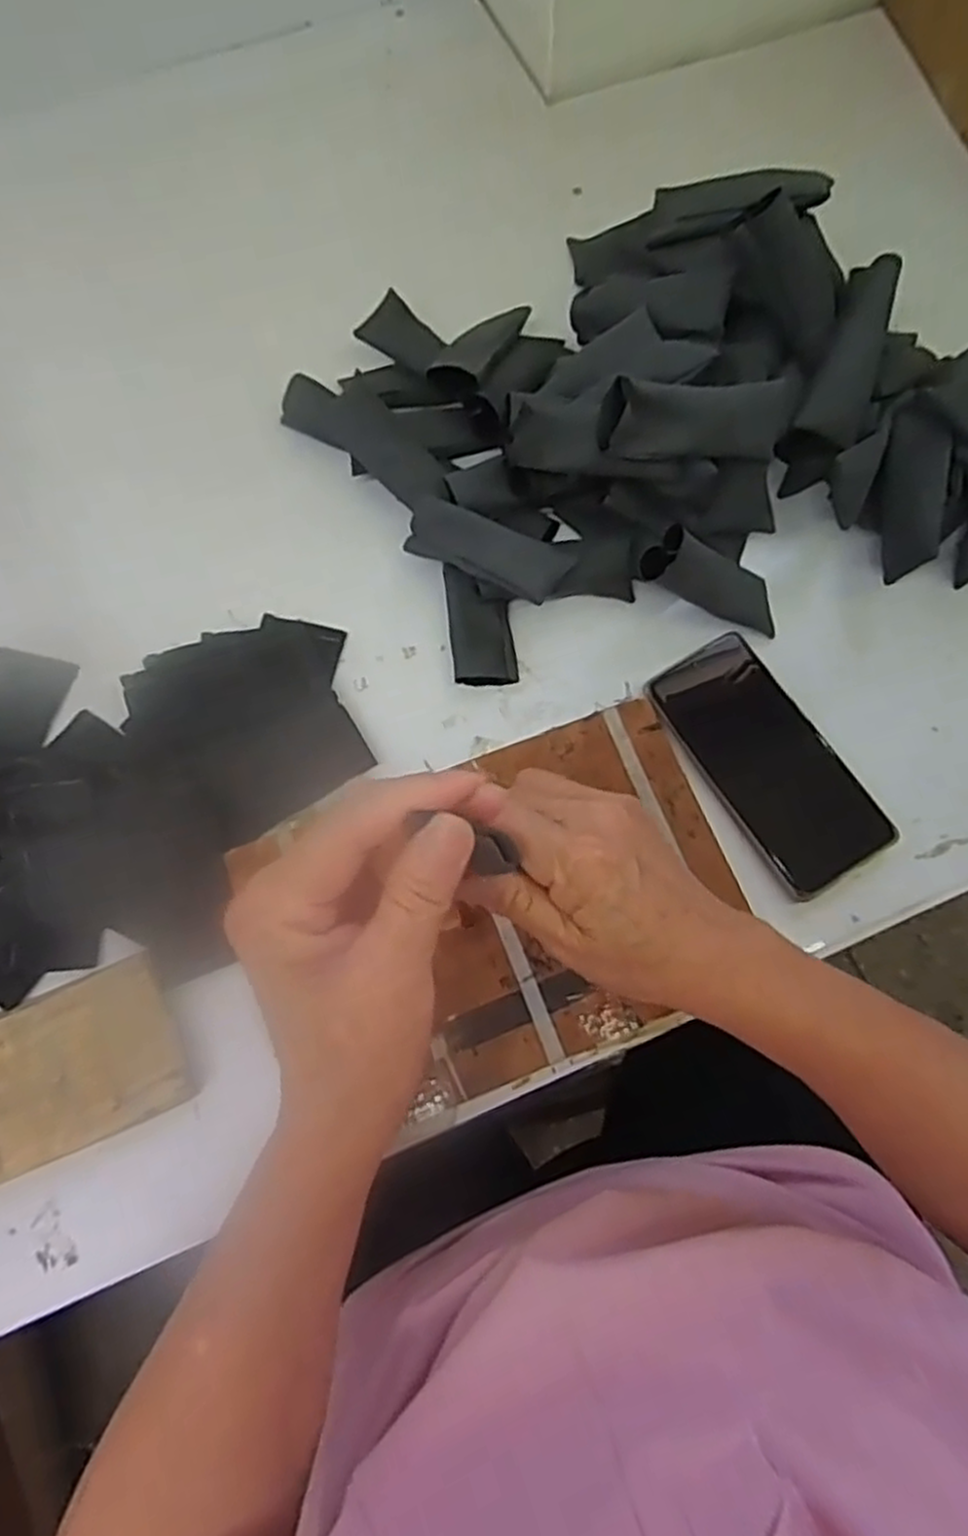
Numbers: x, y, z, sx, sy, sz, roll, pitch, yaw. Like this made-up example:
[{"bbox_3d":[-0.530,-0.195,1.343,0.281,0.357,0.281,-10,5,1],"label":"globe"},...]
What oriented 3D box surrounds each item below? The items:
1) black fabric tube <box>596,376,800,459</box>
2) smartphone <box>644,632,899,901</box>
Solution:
[{"bbox_3d":[0.124,-0.200,0.443,0.113,0.034,0.036,-5,72,-1],"label":"black fabric tube"},{"bbox_3d":[0.172,-0.005,0.470,0.075,0.011,0.160,-32,75,-9],"label":"smartphone"}]

